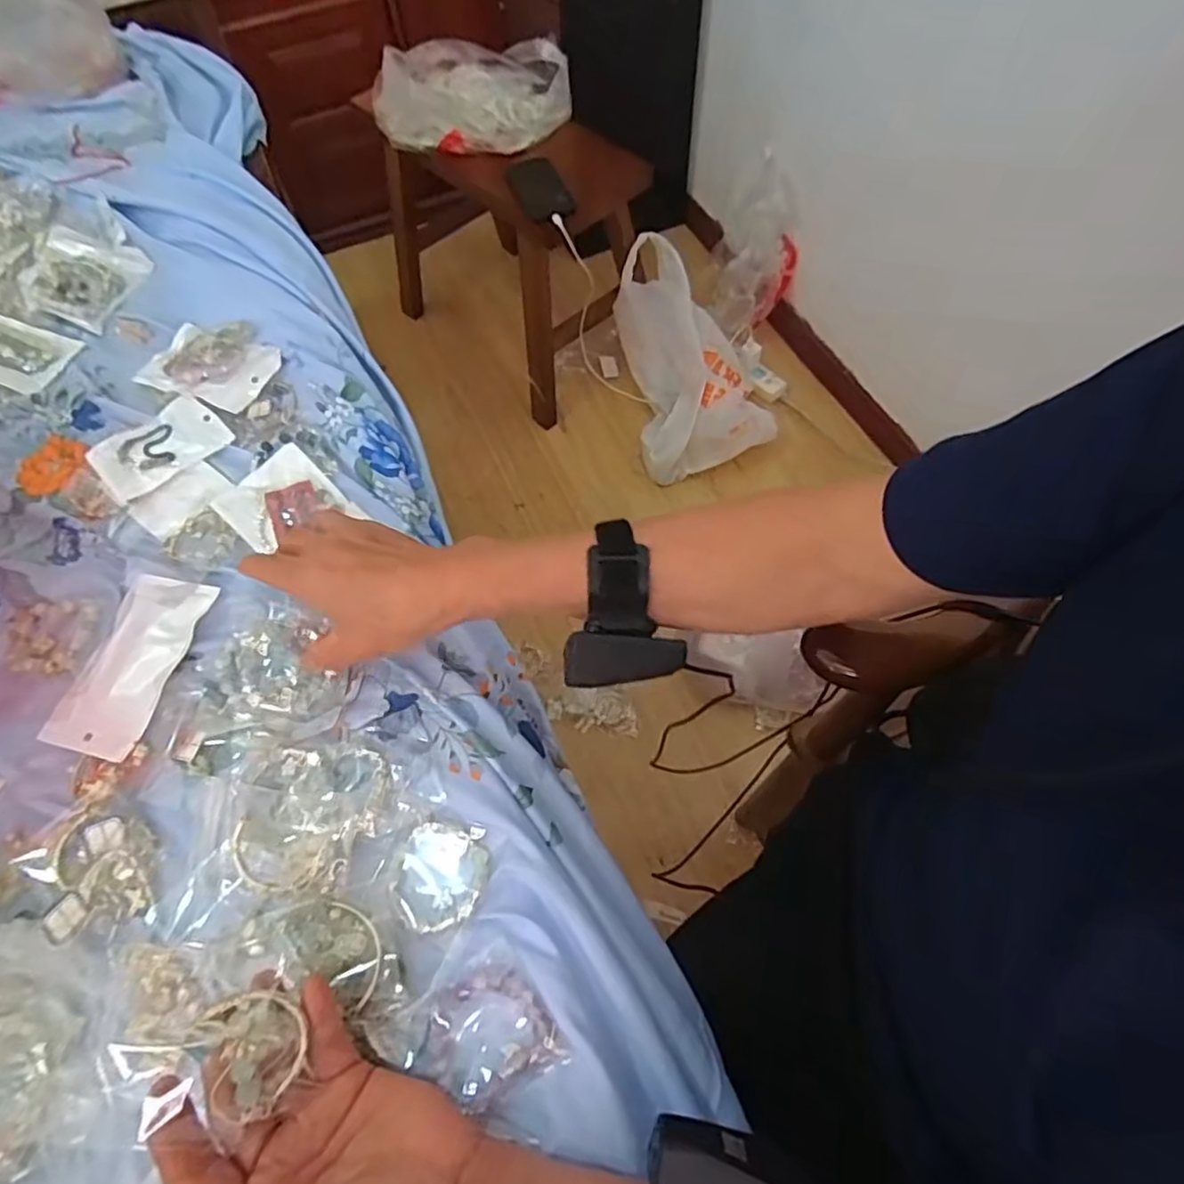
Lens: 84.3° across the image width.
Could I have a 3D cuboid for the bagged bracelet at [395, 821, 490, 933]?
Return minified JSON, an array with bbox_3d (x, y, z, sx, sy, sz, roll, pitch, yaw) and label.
[{"bbox_3d":[-0.086,0.163,0.375,0.049,0.004,0.055,6,62,5],"label":"bagged bracelet"}]

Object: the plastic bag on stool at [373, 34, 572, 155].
[{"bbox_3d":[-0.213,-0.882,1.137,0.351,0.102,0.186,0,62,2],"label":"plastic bag on stool"}]

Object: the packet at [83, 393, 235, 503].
[{"bbox_3d":[-0.352,-0.120,0.533,0.096,0.012,0.066,-38,67,-17],"label":"packet"}]

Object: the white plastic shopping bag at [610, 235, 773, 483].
[{"bbox_3d":[0.204,-0.469,1.316,0.259,0.271,0.393,-12,62,-5],"label":"white plastic shopping bag"}]

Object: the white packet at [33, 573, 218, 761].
[{"bbox_3d":[-0.318,0.047,0.452,0.072,0.015,0.126,12,63,8],"label":"white packet"}]

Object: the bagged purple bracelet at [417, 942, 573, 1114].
[{"bbox_3d":[-0.055,0.229,0.337,0.061,0.005,0.062,-34,66,-15],"label":"bagged purple bracelet"}]

